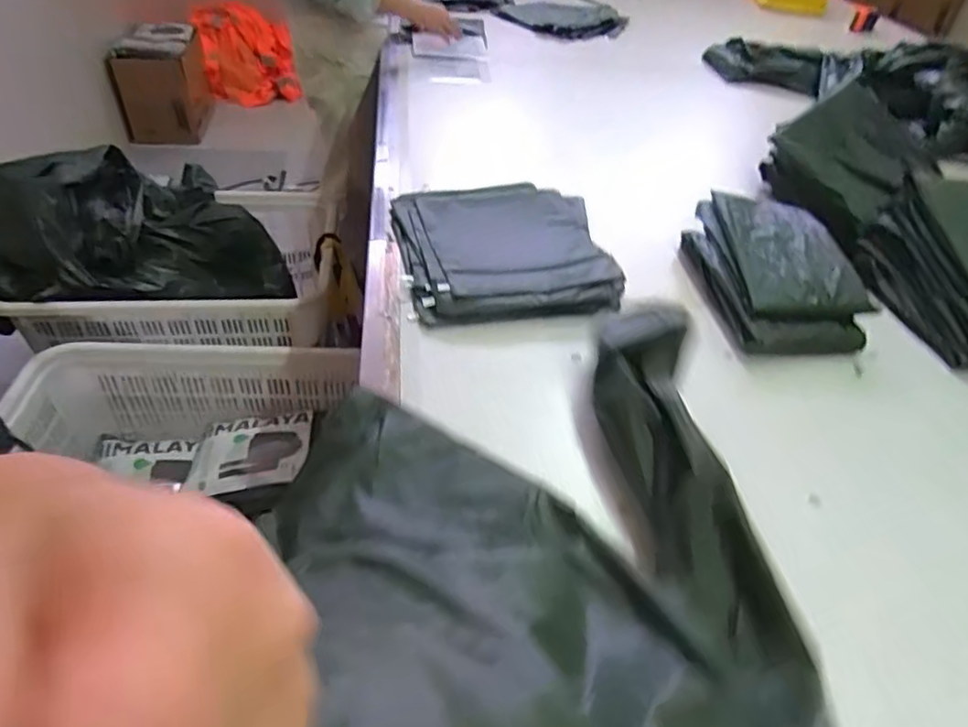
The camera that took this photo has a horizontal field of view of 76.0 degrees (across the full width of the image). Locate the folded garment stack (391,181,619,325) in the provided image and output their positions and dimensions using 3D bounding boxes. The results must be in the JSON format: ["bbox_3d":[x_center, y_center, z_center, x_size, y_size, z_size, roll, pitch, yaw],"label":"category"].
[{"bbox_3d":[0.028,-0.197,1.016,0.327,0.043,0.392,-2,42,-9],"label":"folded garment stack"}]

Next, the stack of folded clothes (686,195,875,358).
[{"bbox_3d":[0.452,-0.143,0.968,0.215,0.080,0.337,3,42,-4],"label":"stack of folded clothes"}]

